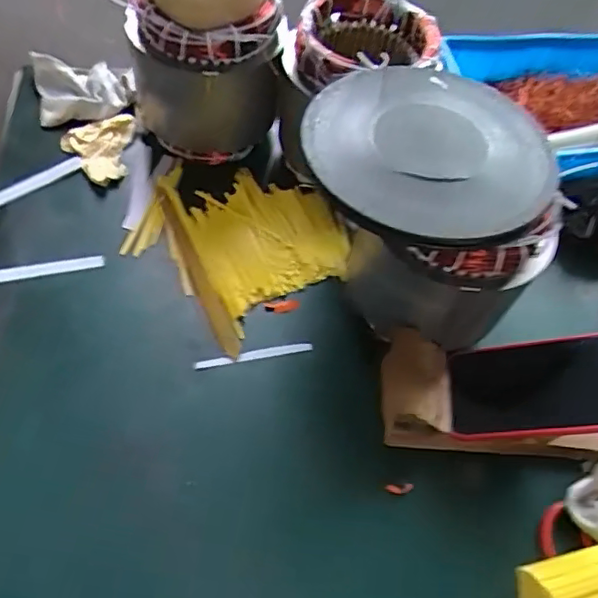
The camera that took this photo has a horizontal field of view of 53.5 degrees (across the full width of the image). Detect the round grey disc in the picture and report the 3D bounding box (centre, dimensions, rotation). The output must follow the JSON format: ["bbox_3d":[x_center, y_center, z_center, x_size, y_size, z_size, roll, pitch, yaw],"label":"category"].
[{"bbox_3d":[0.105,-0.123,0.472,0.196,0.024,0.187,3,58,-5],"label":"round grey disc"}]

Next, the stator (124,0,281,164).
[{"bbox_3d":[-0.098,-0.275,0.603,0.154,0.234,0.152,-3,59,-8],"label":"stator"}]

